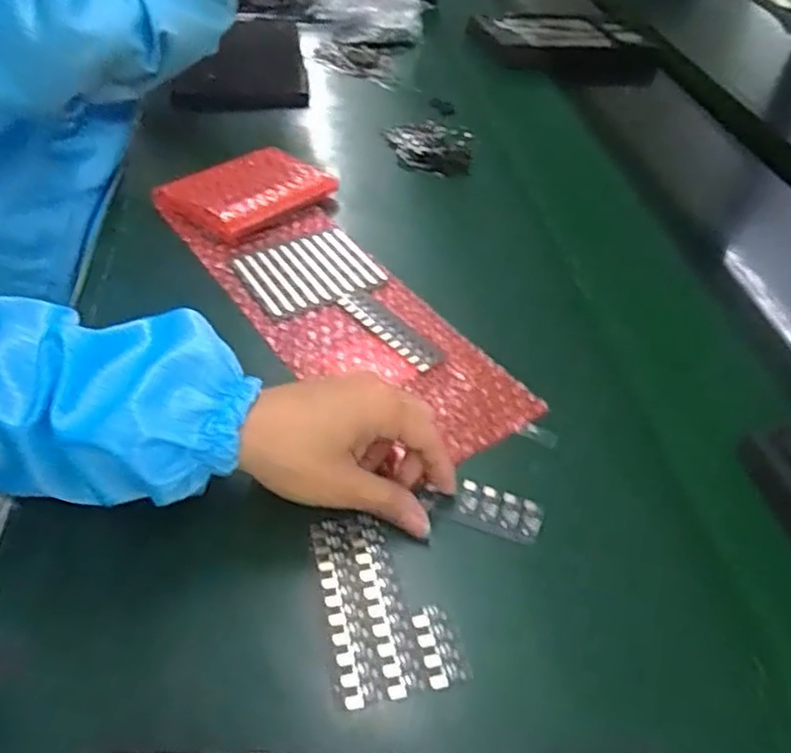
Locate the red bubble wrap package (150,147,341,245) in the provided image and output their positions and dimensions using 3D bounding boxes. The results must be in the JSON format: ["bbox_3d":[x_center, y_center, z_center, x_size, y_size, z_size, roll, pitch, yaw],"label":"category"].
[{"bbox_3d":[-0.121,-0.156,0.583,0.131,0.028,0.086,-30,54,-32],"label":"red bubble wrap package"}]

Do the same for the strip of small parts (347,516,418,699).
[{"bbox_3d":[-0.006,0.111,0.345,0.019,0.005,0.093,-6,45,-13],"label":"strip of small parts"}]

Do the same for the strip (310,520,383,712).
[{"bbox_3d":[-0.025,0.113,0.342,0.019,0.004,0.097,-6,45,-13],"label":"strip"}]

